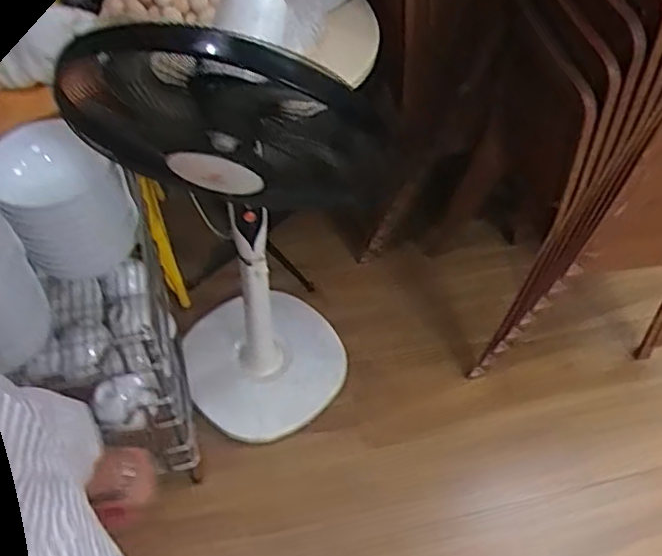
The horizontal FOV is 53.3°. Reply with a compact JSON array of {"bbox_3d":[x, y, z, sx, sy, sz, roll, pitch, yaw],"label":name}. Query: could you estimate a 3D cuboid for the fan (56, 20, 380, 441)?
[{"bbox_3d":[-0.143,-0.071,1.227,0.415,1.081,0.375,23,55,14],"label":"fan"}]

